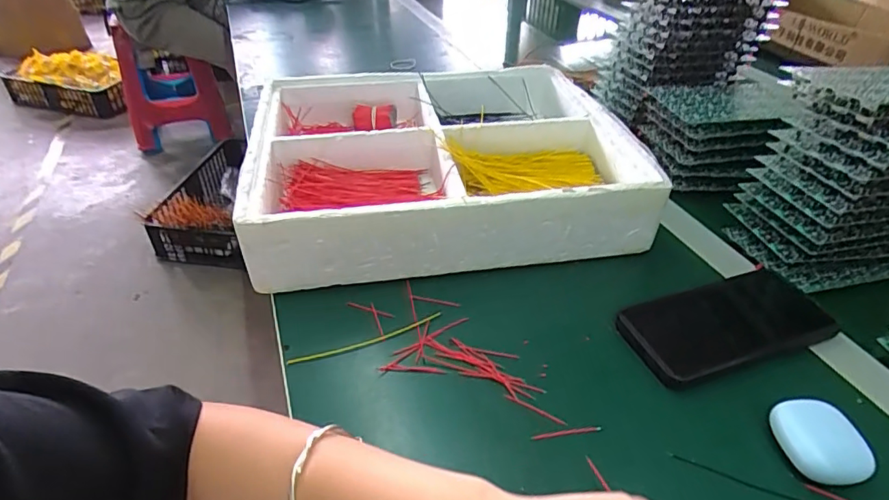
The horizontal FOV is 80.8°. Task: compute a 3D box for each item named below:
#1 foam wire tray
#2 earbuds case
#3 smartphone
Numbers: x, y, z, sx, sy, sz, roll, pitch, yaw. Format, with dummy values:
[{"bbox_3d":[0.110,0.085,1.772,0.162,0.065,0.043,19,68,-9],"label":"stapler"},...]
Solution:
[{"bbox_3d":[-0.009,-0.115,0.571,0.372,0.070,0.331,-5,39,-8],"label":"foam wire tray"},{"bbox_3d":[0.239,0.122,0.333,0.042,0.024,0.051,-9,39,-13],"label":"earbuds case"},{"bbox_3d":[0.224,0.059,0.422,0.165,0.010,0.079,-11,40,-16],"label":"smartphone"}]

